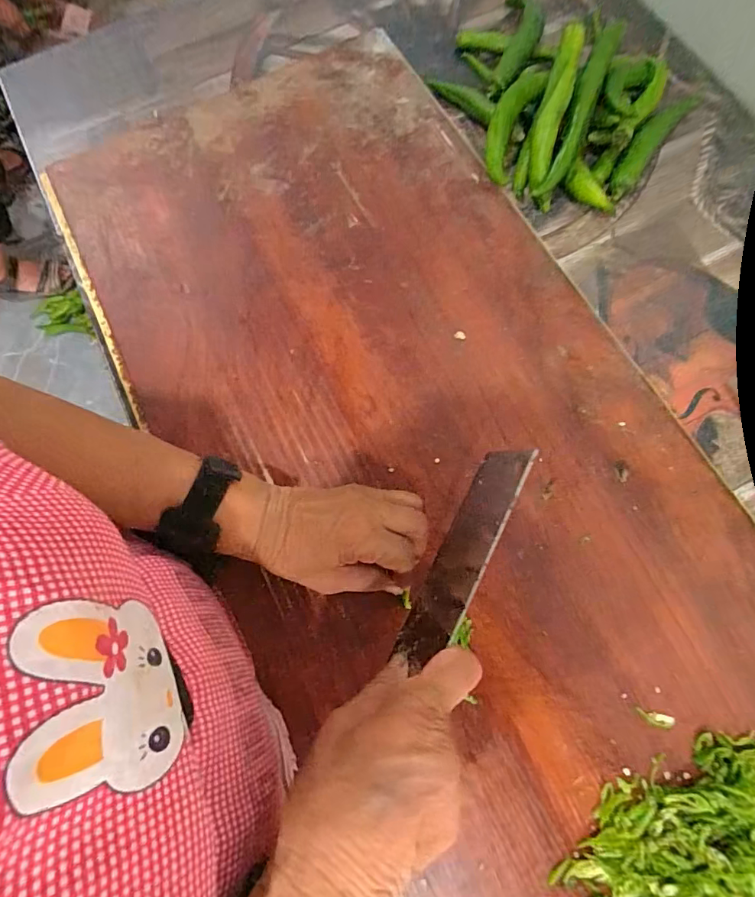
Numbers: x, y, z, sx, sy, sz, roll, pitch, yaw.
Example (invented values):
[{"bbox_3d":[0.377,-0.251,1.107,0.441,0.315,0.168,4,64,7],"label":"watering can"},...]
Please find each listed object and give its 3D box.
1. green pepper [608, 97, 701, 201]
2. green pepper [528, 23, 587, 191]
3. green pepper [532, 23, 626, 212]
[{"bbox_3d":[0.269,-0.304,0.463,0.028,0.020,0.139,37,76,11],"label":"green pepper"},{"bbox_3d":[0.170,-0.334,0.441,0.024,0.032,0.158,15,89,5],"label":"green pepper"},{"bbox_3d":[0.192,-0.320,0.434,0.023,0.029,0.170,22,98,7],"label":"green pepper"}]

